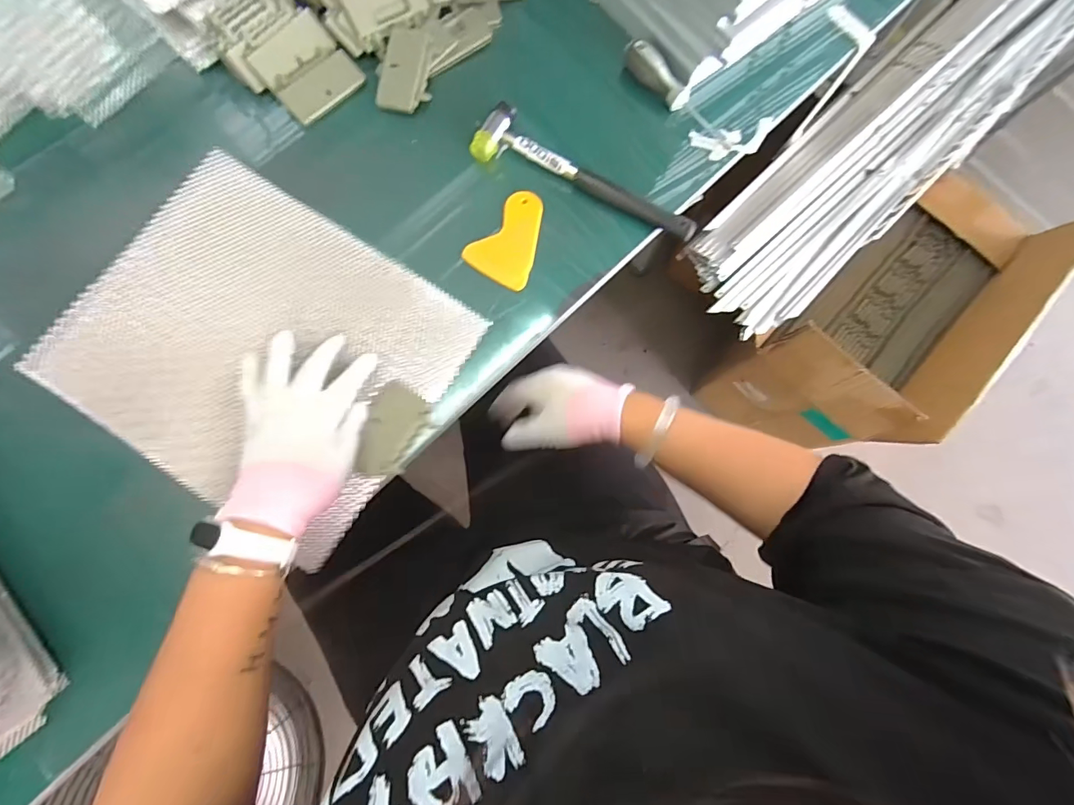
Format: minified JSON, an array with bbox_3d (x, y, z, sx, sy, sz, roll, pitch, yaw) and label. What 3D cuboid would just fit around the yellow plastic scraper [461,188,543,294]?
[{"bbox_3d":[-0.024,-0.169,0.474,0.068,0.004,0.100,28,79,4],"label":"yellow plastic scraper"}]

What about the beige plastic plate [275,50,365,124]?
[{"bbox_3d":[-0.230,-0.339,0.496,0.085,0.006,0.038,-39,112,-3],"label":"beige plastic plate"}]

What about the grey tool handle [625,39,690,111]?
[{"bbox_3d":[0.130,-0.356,0.498,0.023,0.027,0.083,-41,82,-9],"label":"grey tool handle"}]

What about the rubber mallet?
[{"bbox_3d":[0.052,-0.232,0.482,0.242,0.029,0.057,26,79,4],"label":"rubber mallet"}]

